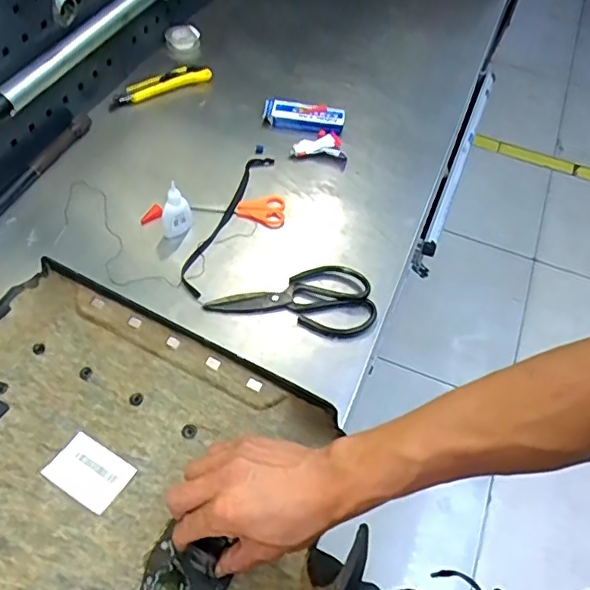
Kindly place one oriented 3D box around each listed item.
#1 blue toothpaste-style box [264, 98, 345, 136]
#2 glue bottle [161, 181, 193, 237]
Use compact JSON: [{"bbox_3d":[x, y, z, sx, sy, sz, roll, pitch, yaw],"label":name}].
[{"bbox_3d":[0.014,-0.279,0.898,0.124,0.031,0.045,14,53,5],"label":"blue toothpaste-style box"},{"bbox_3d":[-0.150,-0.102,0.719,0.038,0.082,0.025,-3,53,-8],"label":"glue bottle"}]

